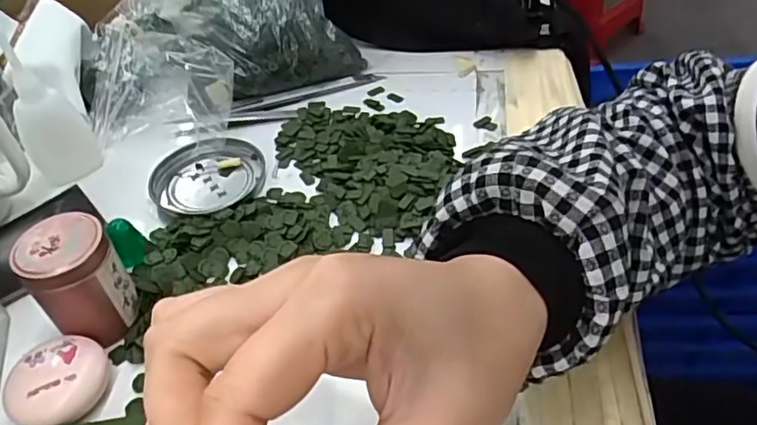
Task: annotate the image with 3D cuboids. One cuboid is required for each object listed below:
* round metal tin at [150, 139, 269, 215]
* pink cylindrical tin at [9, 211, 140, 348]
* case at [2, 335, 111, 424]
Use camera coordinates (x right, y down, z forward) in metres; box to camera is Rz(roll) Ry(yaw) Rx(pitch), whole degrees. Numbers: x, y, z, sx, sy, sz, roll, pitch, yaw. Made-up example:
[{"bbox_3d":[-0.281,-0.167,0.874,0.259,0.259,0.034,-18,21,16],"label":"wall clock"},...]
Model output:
[{"bbox_3d":[-0.122,-0.026,0.428,0.078,0.012,0.071,-3,45,3],"label":"round metal tin"},{"bbox_3d":[-0.160,0.037,0.322,0.044,0.060,0.040,-3,45,3],"label":"pink cylindrical tin"},{"bbox_3d":[-0.160,0.087,0.303,0.042,0.022,0.048,23,52,26],"label":"case"}]

